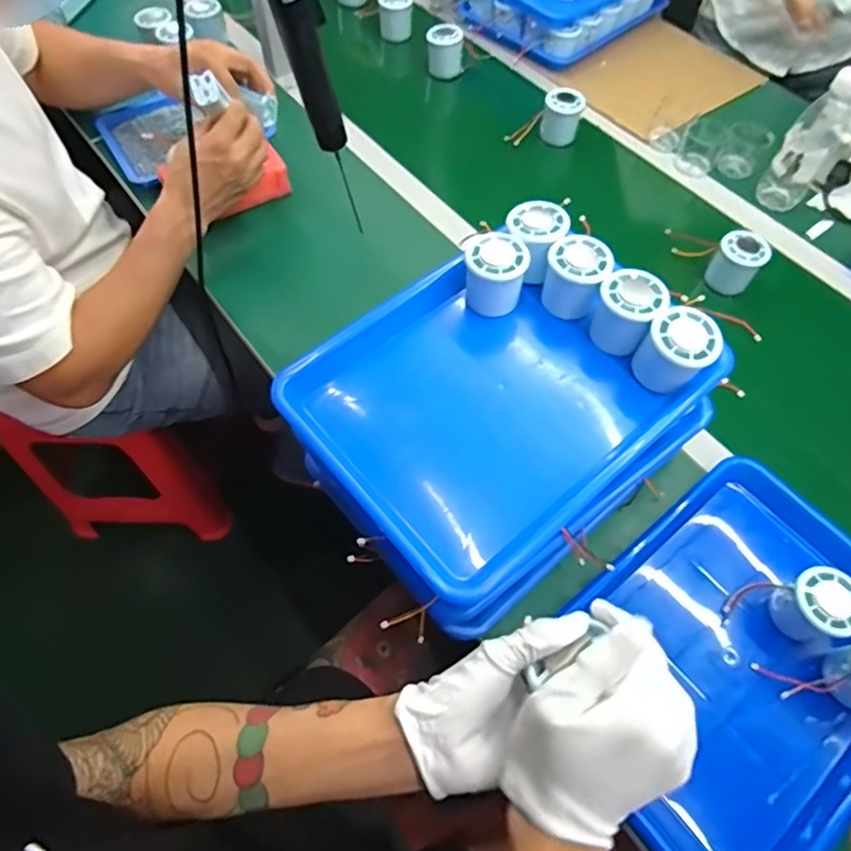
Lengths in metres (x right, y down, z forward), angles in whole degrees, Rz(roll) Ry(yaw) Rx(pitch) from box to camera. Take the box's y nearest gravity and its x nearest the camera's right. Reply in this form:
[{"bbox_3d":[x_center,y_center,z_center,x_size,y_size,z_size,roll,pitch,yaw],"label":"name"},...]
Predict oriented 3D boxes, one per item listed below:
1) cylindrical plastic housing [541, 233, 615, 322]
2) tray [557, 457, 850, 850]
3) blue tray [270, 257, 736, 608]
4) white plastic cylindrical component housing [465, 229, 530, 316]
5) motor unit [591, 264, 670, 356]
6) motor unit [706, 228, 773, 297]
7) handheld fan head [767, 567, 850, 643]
[{"bbox_3d":[0.141,-0.138,0.549,0.057,0.058,0.052,0,59,0],"label":"cylindrical plastic housing"},{"bbox_3d":[0.279,0.209,0.523,0.319,0.052,0.243,-32,64,-18],"label":"tray"},{"bbox_3d":[0.063,-0.024,0.529,0.318,0.064,0.253,-37,66,-20],"label":"blue tray"},{"bbox_3d":[0.066,-0.142,0.550,0.055,0.057,0.050,0,59,0],"label":"white plastic cylindrical component housing"},{"bbox_3d":[0.182,-0.102,0.526,0.052,0.053,0.054,26,62,14],"label":"motor unit"},{"bbox_3d":[0.396,-0.206,0.743,0.058,0.063,0.053,40,66,21],"label":"motor unit"},{"bbox_3d":[0.347,0.159,0.516,0.056,0.042,0.055,0,59,0],"label":"handheld fan head"}]

